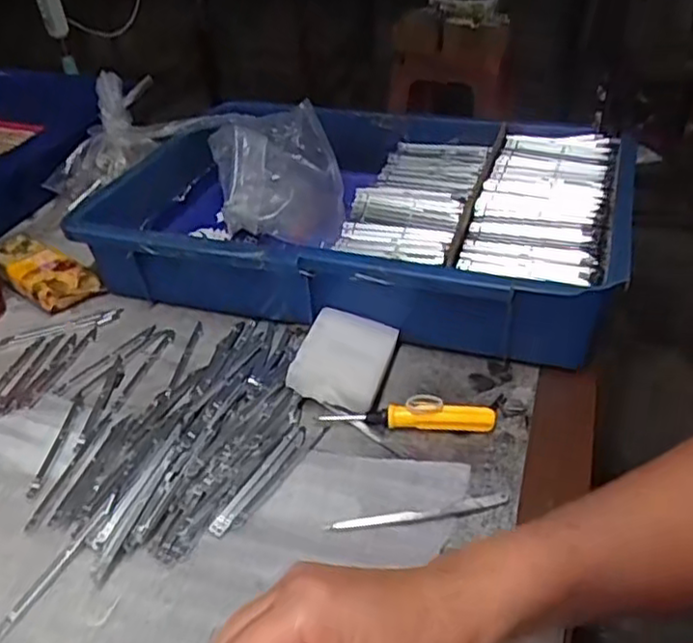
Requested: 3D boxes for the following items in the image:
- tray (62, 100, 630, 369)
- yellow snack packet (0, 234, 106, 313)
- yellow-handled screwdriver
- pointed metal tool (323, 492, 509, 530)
[{"bbox_3d":[0.004,-0.095,0.615,0.438,0.097,0.270,10,38,15],"label":"tray"},{"bbox_3d":[-0.269,-0.041,0.603,0.105,0.034,0.050,22,42,29],"label":"yellow snack packet"},{"bbox_3d":[0.040,0.061,0.448,0.112,0.016,0.014,3,36,6],"label":"yellow-handled screwdriver"},{"bbox_3d":[0.042,0.110,0.395,0.106,0.004,0.009,-7,37,-7],"label":"pointed metal tool"}]

